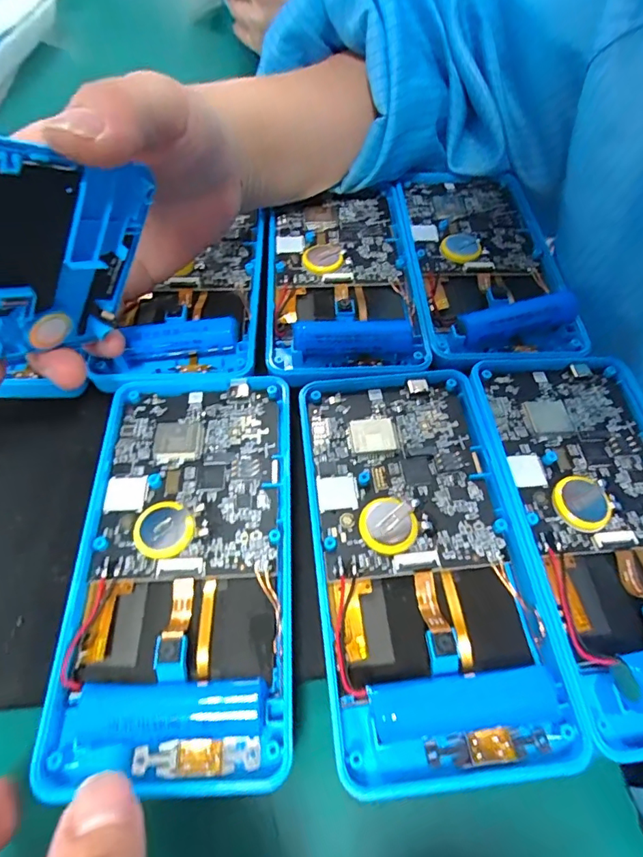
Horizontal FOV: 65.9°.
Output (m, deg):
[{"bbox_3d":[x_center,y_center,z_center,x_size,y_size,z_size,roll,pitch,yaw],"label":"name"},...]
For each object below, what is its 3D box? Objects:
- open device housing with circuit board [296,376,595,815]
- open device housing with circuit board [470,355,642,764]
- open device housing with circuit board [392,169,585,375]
[{"bbox_3d":[0.032,0.037,0.170,0.071,0.012,0.138,-6,58,-2],"label":"open device housing with circuit board"},{"bbox_3d":[0.103,0.030,0.175,0.068,0.019,0.138,-6,58,-2],"label":"open device housing with circuit board"},{"bbox_3d":[0.081,-0.087,0.247,0.071,0.017,0.135,-3,58,0],"label":"open device housing with circuit board"}]

